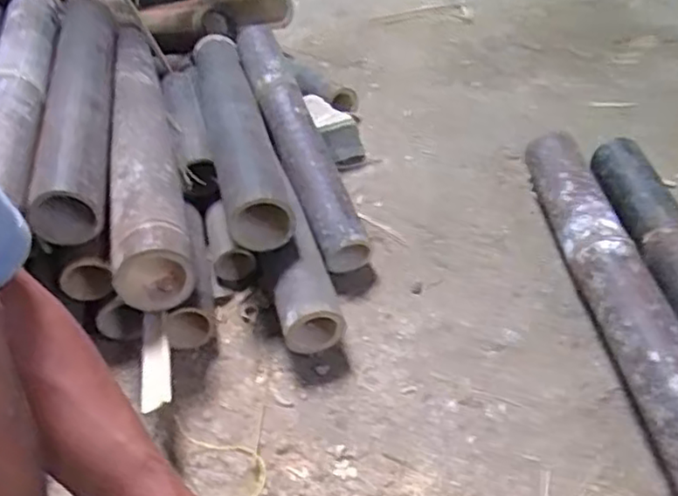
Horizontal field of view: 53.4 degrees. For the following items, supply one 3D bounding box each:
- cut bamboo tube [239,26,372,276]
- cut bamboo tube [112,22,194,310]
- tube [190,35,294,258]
[{"bbox_3d":[-0.063,-0.162,0.925,0.067,0.060,0.430,-18,63,-11],"label":"cut bamboo tube"},{"bbox_3d":[-0.258,-0.150,0.895,0.078,0.080,0.572,-14,41,-7],"label":"cut bamboo tube"},{"bbox_3d":[-0.141,-0.171,0.920,0.077,0.069,0.479,-14,41,-7],"label":"tube"}]

